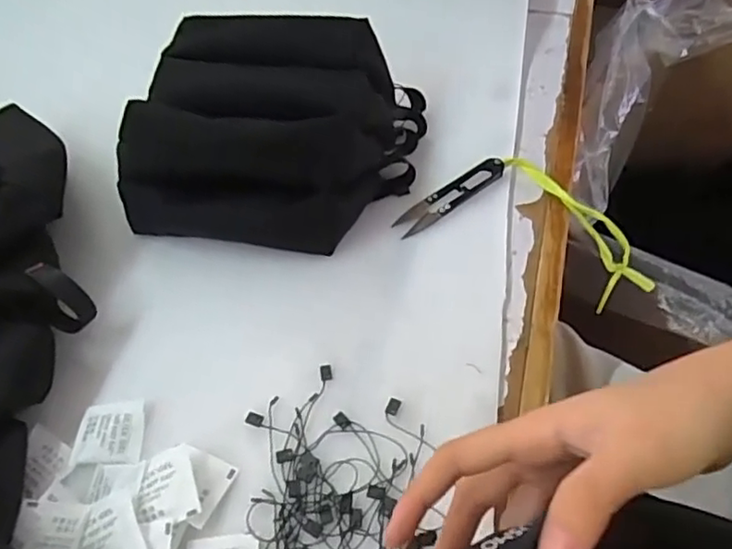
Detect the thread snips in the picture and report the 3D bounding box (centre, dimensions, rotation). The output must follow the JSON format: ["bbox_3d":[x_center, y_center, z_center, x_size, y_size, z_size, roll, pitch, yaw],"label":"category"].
[{"bbox_3d":[0.065,-0.061,0.476,0.099,0.012,0.024,-30,58,-18],"label":"thread snips"}]

